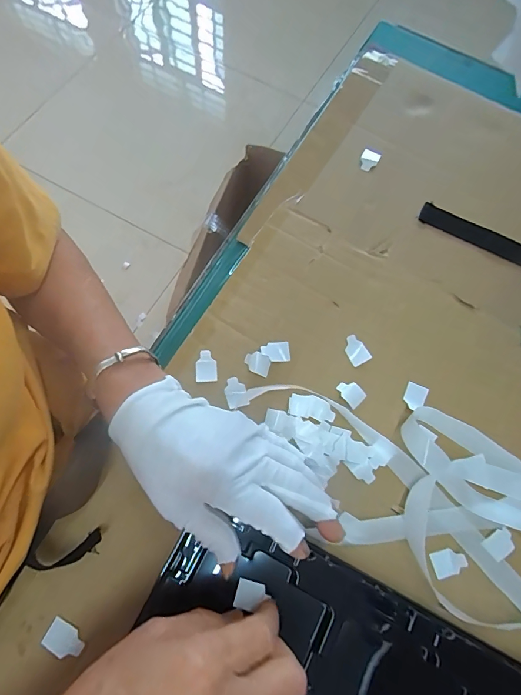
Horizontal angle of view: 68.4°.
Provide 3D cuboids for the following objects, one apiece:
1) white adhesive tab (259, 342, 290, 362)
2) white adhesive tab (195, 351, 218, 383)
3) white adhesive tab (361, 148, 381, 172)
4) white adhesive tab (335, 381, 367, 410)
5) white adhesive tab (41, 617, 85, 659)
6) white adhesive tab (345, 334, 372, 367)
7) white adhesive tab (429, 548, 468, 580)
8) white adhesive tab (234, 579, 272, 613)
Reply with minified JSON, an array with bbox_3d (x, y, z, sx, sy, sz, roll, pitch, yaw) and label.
[{"bbox_3d":[0.013,0.004,0.337,0.027,0.004,0.017,0,82,-20],"label":"white adhesive tab"},{"bbox_3d":[-0.047,0.016,0.330,0.018,0.004,0.026,-4,72,-3],"label":"white adhesive tab"},{"bbox_3d":[0.120,-0.206,0.421,0.019,0.005,0.027,22,72,6],"label":"white adhesive tab"},{"bbox_3d":[0.078,0.039,0.328,0.017,0.004,0.024,-42,78,-14],"label":"white adhesive tab"},{"bbox_3d":[-0.136,0.203,0.265,0.028,0.004,0.018,26,73,7],"label":"white adhesive tab"},{"bbox_3d":[0.084,0.002,0.340,0.017,0.006,0.026,-29,75,-11],"label":"white adhesive tab"},{"bbox_3d":[0.142,0.162,0.287,0.023,0.006,0.018,-15,73,-7],"label":"white adhesive tab"},{"bbox_3d":[-0.007,0.170,0.264,0.021,0.004,0.016,16,54,1],"label":"white adhesive tab"}]

